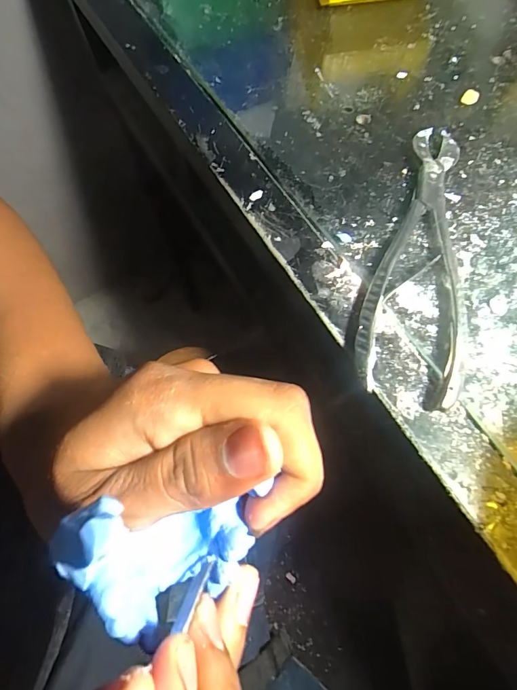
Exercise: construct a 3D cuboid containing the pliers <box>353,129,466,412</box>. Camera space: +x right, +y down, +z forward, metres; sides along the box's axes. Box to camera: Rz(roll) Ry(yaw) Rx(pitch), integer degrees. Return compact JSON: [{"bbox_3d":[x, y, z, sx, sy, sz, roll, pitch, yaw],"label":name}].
[{"bbox_3d":[0.100,-0.057,0.241,0.056,0.012,0.189,14,69,8],"label":"pliers"}]

